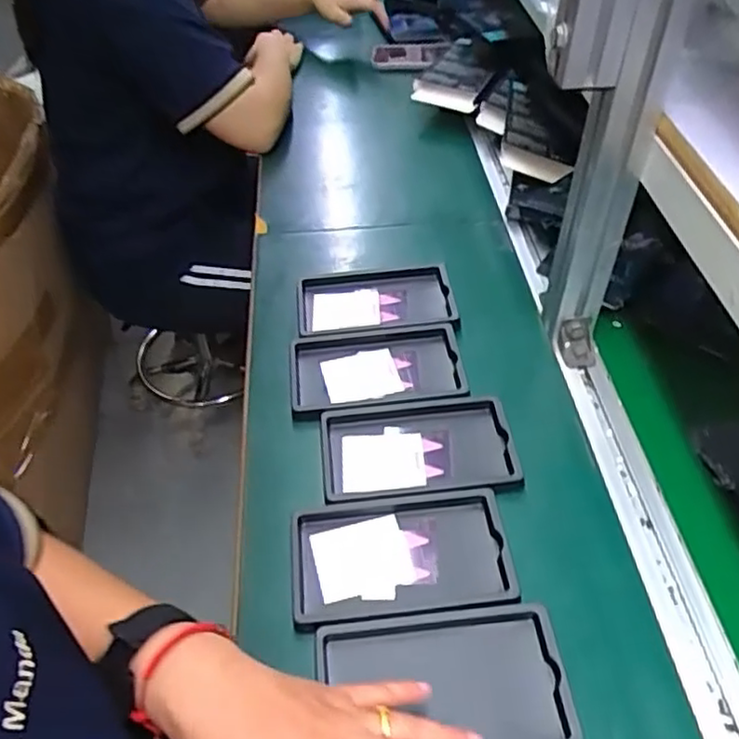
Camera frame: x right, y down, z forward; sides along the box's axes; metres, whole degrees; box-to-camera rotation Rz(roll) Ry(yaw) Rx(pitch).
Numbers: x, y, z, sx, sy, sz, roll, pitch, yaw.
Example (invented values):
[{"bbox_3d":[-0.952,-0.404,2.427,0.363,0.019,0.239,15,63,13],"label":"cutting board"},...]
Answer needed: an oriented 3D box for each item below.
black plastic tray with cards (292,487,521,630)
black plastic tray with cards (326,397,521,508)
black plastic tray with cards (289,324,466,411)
[{"bbox_3d":[0.023,0.141,0.496,0.158,0.015,0.095,-6,47,-3],"label":"black plastic tray with cards"},{"bbox_3d":[0.041,0.066,0.563,0.159,0.012,0.096,-6,47,-3],"label":"black plastic tray with cards"},{"bbox_3d":[0.006,-0.001,0.628,0.159,0.012,0.096,-7,47,-4],"label":"black plastic tray with cards"}]

